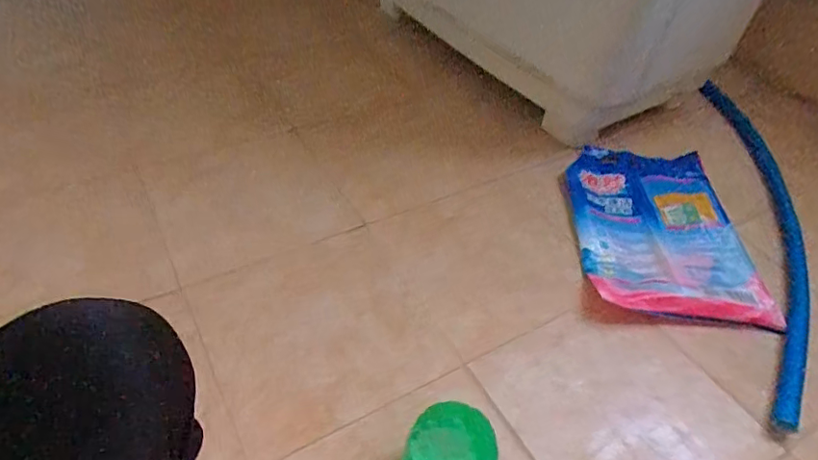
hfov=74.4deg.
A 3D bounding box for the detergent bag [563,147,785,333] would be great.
[{"bbox_3d":[0.430,-0.010,0.945,0.286,0.025,0.408,6,46,-1],"label":"detergent bag"}]

